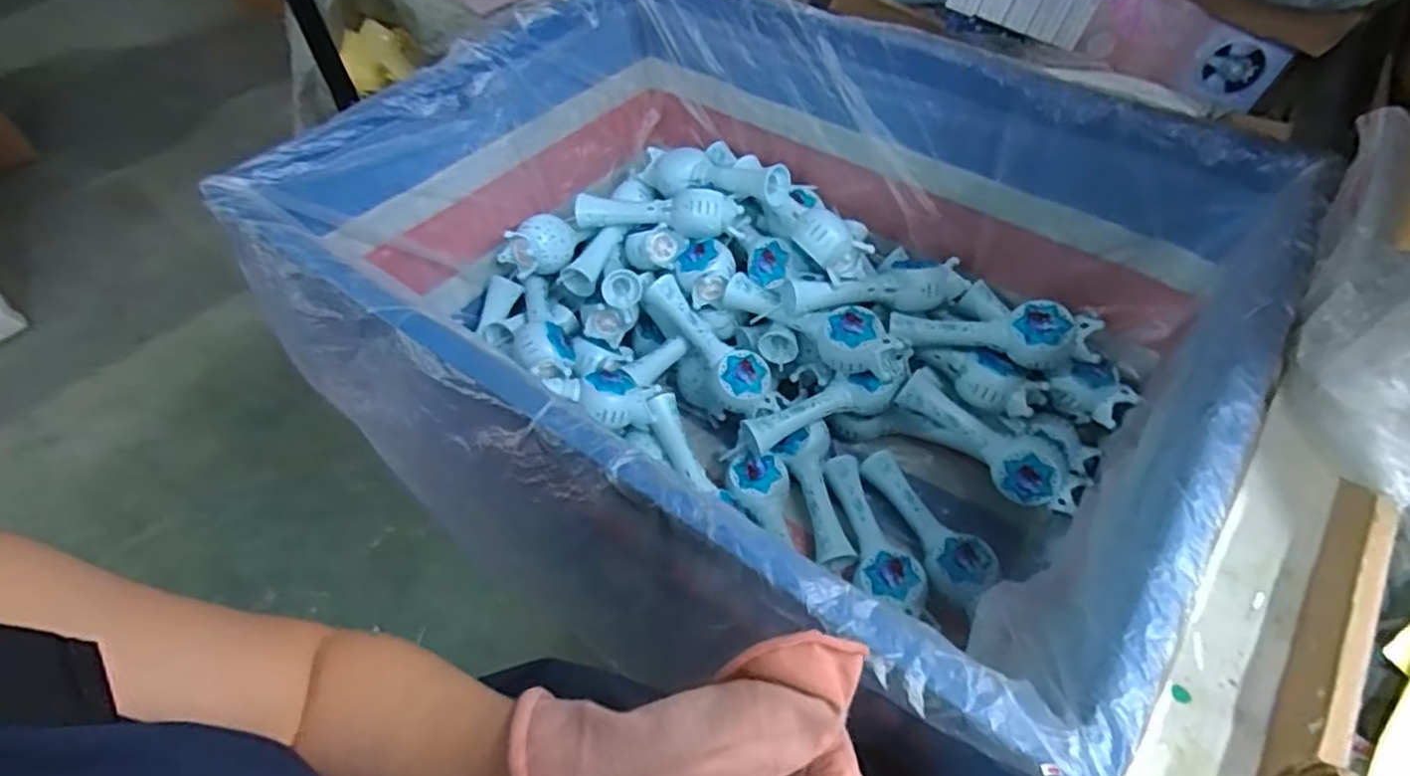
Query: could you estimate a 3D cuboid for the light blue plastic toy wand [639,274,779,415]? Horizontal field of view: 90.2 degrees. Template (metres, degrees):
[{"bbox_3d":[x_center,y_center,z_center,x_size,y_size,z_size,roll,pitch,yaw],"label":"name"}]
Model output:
[{"bbox_3d":[0.005,-0.055,0.914,0.072,0.043,0.235,-35,74,-22],"label":"light blue plastic toy wand"}]

